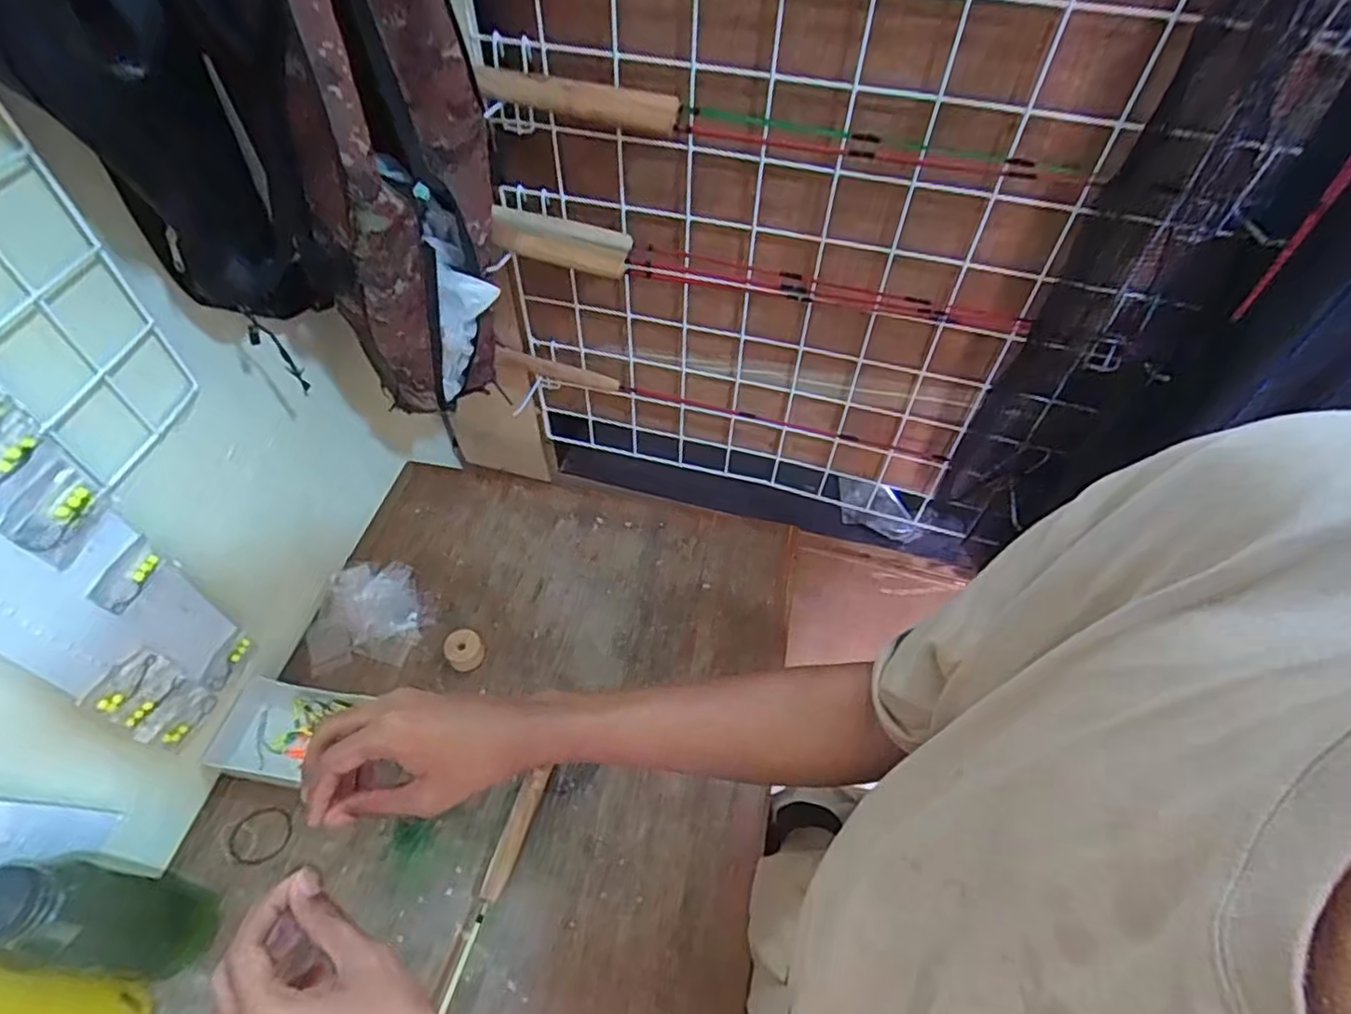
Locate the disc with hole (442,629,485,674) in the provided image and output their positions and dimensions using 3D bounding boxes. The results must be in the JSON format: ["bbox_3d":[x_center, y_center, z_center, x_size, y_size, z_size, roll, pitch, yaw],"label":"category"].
[{"bbox_3d":[-0.212,0.143,0.675,0.035,0.019,0.042,-31,60,-22],"label":"disc with hole"}]

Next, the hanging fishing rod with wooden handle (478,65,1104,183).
[{"bbox_3d":[0.073,-0.280,0.494,0.439,0.030,0.029,9,53,6],"label":"hanging fishing rod with wooden handle"}]

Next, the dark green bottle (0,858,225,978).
[{"bbox_3d":[-0.403,0.279,0.463,0.073,0.186,0.059,10,53,6],"label":"dark green bottle"}]

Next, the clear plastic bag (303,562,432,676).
[{"bbox_3d":[-0.316,0.109,0.697,0.117,0.017,0.115,-1,53,-2],"label":"clear plastic bag"}]

